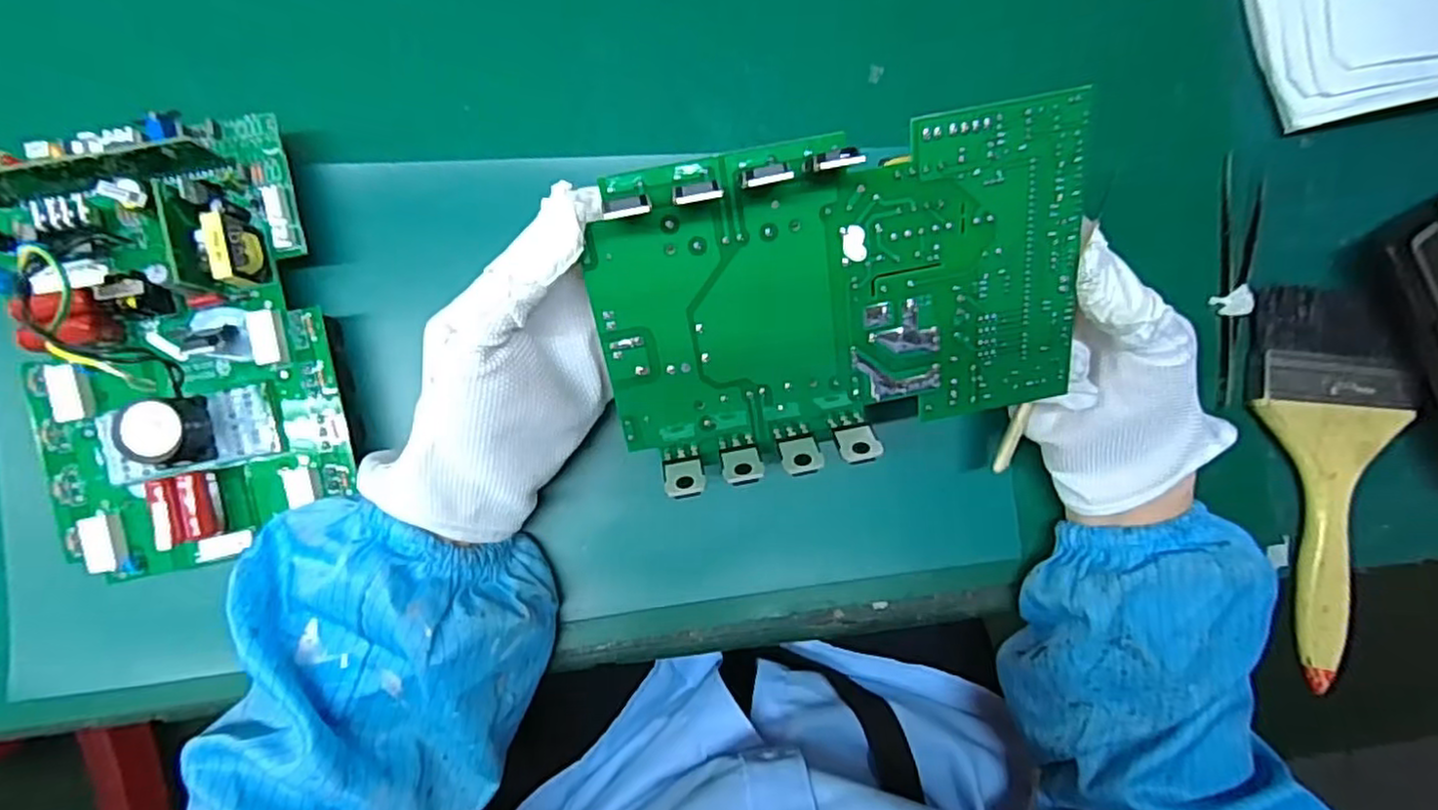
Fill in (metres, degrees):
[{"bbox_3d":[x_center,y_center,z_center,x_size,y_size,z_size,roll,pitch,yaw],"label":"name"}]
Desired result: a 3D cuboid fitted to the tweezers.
[{"bbox_3d":[0.276,-0.065,0.372,0.022,0.008,0.129,5,89,-7],"label":"tweezers"}]

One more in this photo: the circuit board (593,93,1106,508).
[{"bbox_3d":[0.047,-0.035,0.248,0.173,0.026,0.112,-10,117,-2],"label":"circuit board"}]

